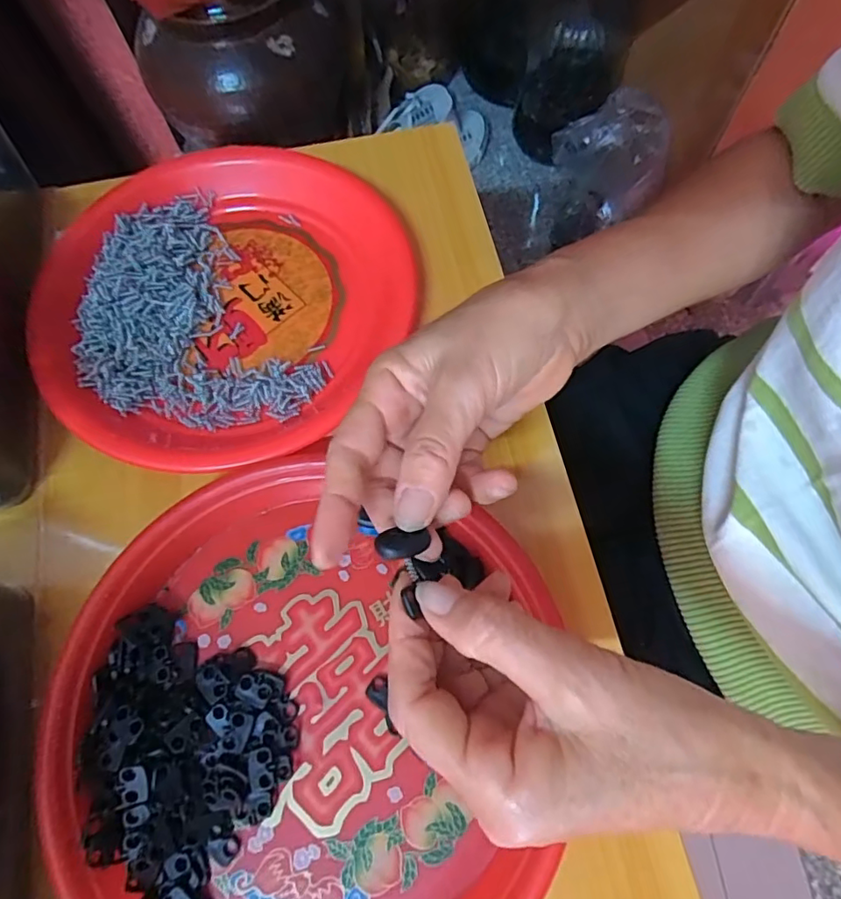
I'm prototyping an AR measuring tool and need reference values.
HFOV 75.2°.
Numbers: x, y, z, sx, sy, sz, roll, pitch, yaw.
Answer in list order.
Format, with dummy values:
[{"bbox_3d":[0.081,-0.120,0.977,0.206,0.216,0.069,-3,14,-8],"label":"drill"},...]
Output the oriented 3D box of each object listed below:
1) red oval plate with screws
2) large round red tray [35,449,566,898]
[{"bbox_3d":[-0.124,-0.099,0.346,0.212,0.028,0.231,25,72,11],"label":"red oval plate with screws"},{"bbox_3d":[-0.058,0.124,0.262,0.218,0.027,0.231,-1,69,1],"label":"large round red tray"}]

